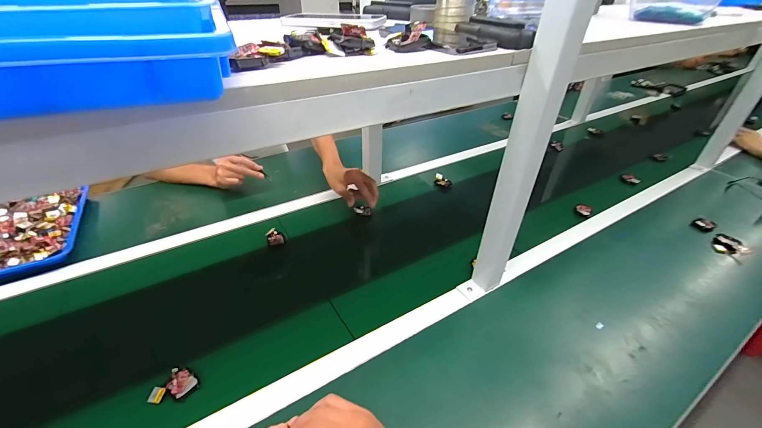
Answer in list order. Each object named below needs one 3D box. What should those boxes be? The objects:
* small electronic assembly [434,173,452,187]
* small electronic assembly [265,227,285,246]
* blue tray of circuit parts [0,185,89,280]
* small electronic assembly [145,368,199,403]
[{"bbox_3d":[0.181,-0.097,0.964,0.049,0.030,0.025,12,38,14],"label":"small electronic assembly"},{"bbox_3d":[-0.241,0.051,0.752,0.035,0.016,0.046,-19,41,-25],"label":"small electronic assembly"},{"bbox_3d":[-0.804,0.040,0.720,0.247,0.036,0.283,-19,41,-25],"label":"blue tray of circuit parts"},{"bbox_3d":[-0.300,0.252,0.480,0.041,0.019,0.058,32,46,34],"label":"small electronic assembly"}]

